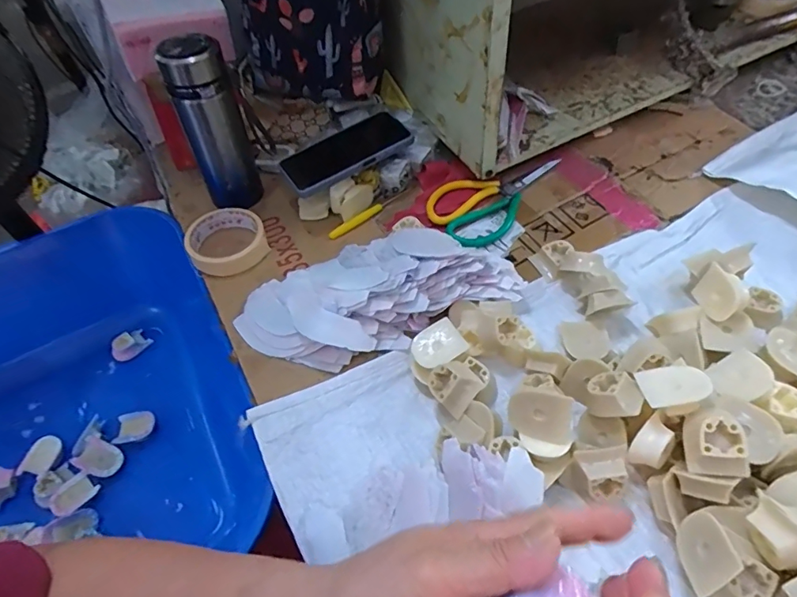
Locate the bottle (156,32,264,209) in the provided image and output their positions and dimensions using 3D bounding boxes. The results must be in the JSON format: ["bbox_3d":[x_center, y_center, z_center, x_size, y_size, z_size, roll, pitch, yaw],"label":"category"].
[{"bbox_3d":[-0.221,-0.202,0.583,0.073,0.205,0.060,-22,56,-12],"label":"bottle"}]

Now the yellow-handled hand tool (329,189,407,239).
[{"bbox_3d":[-0.039,-0.111,0.625,0.118,0.007,0.011,-34,59,-19],"label":"yellow-handled hand tool"}]

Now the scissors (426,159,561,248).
[{"bbox_3d":[0.129,-0.135,0.614,0.187,0.013,0.100,-31,58,-18],"label":"scissors"}]

